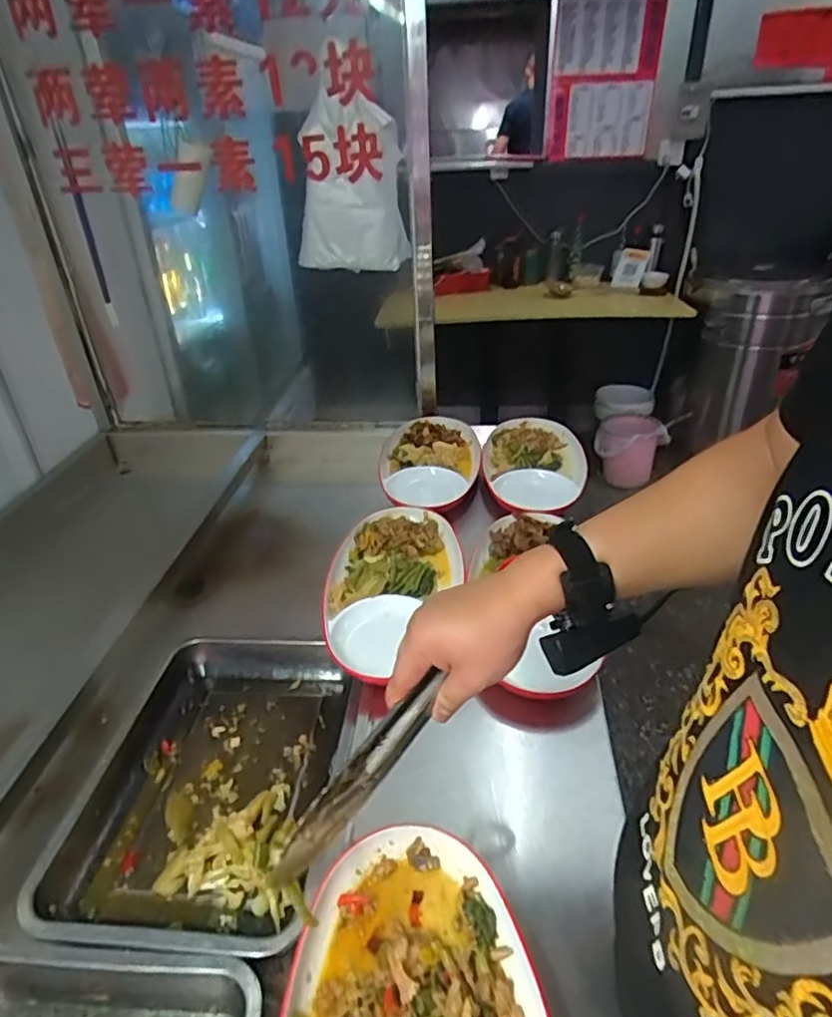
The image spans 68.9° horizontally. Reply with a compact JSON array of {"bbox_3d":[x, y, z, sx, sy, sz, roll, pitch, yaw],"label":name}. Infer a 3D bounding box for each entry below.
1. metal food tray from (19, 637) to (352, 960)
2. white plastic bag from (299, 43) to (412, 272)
[{"bbox_3d":[-0.213,0.282,0.646,0.245,0.065,0.348,-1,33,1],"label":"metal food tray"},{"bbox_3d":[-0.127,-0.613,1.099,0.195,0.328,0.070,-7,33,-8],"label":"white plastic bag"}]

